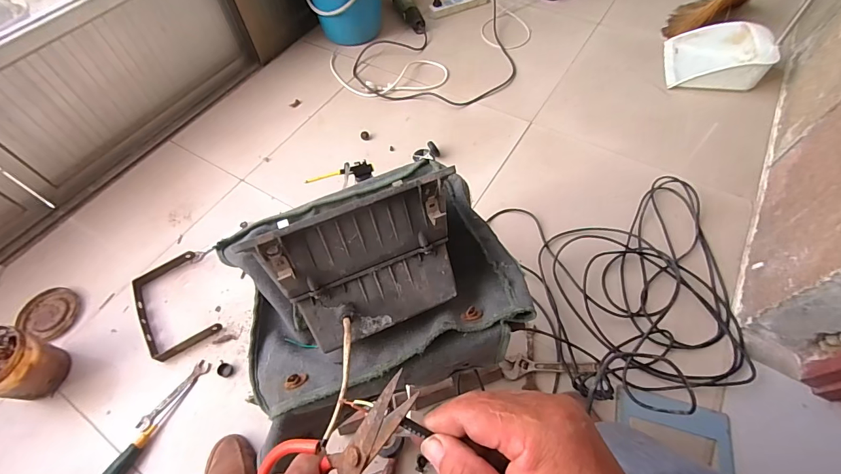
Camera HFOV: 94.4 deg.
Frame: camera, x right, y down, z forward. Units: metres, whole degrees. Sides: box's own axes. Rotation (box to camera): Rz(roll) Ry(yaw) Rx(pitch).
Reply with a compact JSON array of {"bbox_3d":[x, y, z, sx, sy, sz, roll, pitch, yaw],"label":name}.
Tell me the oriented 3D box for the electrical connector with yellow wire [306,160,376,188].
[{"bbox_3d":[-0.186,-0.141,0.908,0.155,0.050,0.027,-17,59,-8],"label":"electrical connector with yellow wire"}]

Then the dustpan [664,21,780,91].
[{"bbox_3d":[0.908,-0.554,1.192,0.257,0.125,0.237,17,63,11],"label":"dustpan"}]

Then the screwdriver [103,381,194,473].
[{"bbox_3d":[-0.525,0.383,0.744,0.031,0.036,0.219,26,63,17],"label":"screwdriver"}]

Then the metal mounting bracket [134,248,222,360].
[{"bbox_3d":[-0.555,0.150,0.874,0.150,0.022,0.225,-29,62,-15],"label":"metal mounting bracket"}]

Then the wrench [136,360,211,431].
[{"bbox_3d":[-0.500,0.321,0.792,0.029,0.010,0.160,33,65,20],"label":"wrench"}]

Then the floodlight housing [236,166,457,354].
[{"bbox_3d":[-0.073,0.017,0.503,0.215,0.171,0.110,-21,26,-10],"label":"floodlight housing"}]

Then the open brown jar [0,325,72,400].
[{"bbox_3d":[-0.807,0.254,0.777,0.117,0.143,0.117,-1,58,2],"label":"open brown jar"}]

